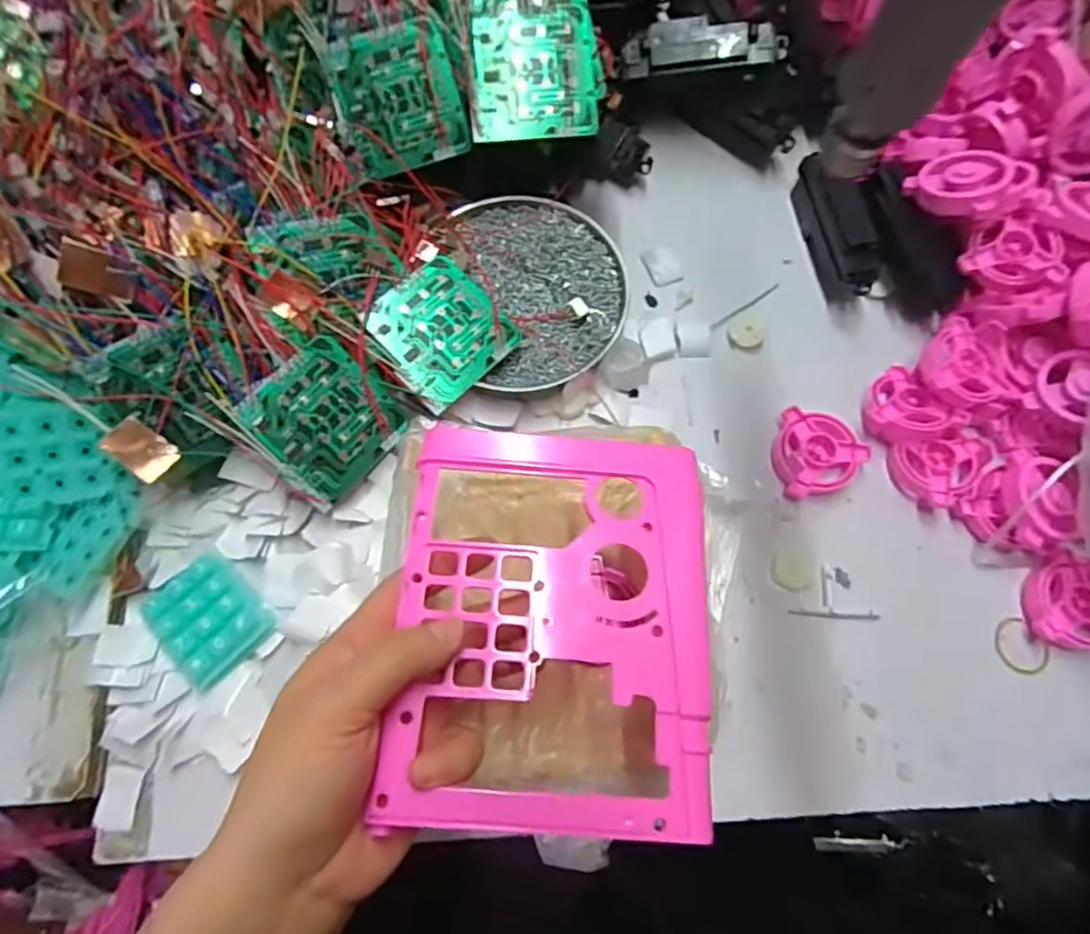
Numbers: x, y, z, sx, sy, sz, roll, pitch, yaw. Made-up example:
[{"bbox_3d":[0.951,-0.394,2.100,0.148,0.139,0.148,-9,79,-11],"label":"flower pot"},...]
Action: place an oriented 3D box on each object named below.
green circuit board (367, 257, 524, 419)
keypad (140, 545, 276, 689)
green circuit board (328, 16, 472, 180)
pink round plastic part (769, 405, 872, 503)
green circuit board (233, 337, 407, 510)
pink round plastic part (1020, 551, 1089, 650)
[{"bbox_3d":[-0.061,-0.080,0.367,0.070,0.004,0.073,45,73,-2],"label":"green circuit board"},{"bbox_3d":[-0.181,0.080,0.334,0.059,0.017,0.048,42,76,11],"label":"keypad"},{"bbox_3d":[-0.084,-0.215,0.366,0.067,0.005,0.071,-18,111,-3],"label":"green circuit board"},{"bbox_3d":[0.164,-0.004,0.377,0.053,0.015,0.053,18,73,4],"label":"pink round plastic part"},{"bbox_3d":[-0.123,-0.024,0.349,0.071,0.004,0.072,45,72,-17],"label":"green circuit board"},{"bbox_3d":[0.295,0.078,0.352,0.049,0.018,0.052,1,72,-2],"label":"pink round plastic part"}]

